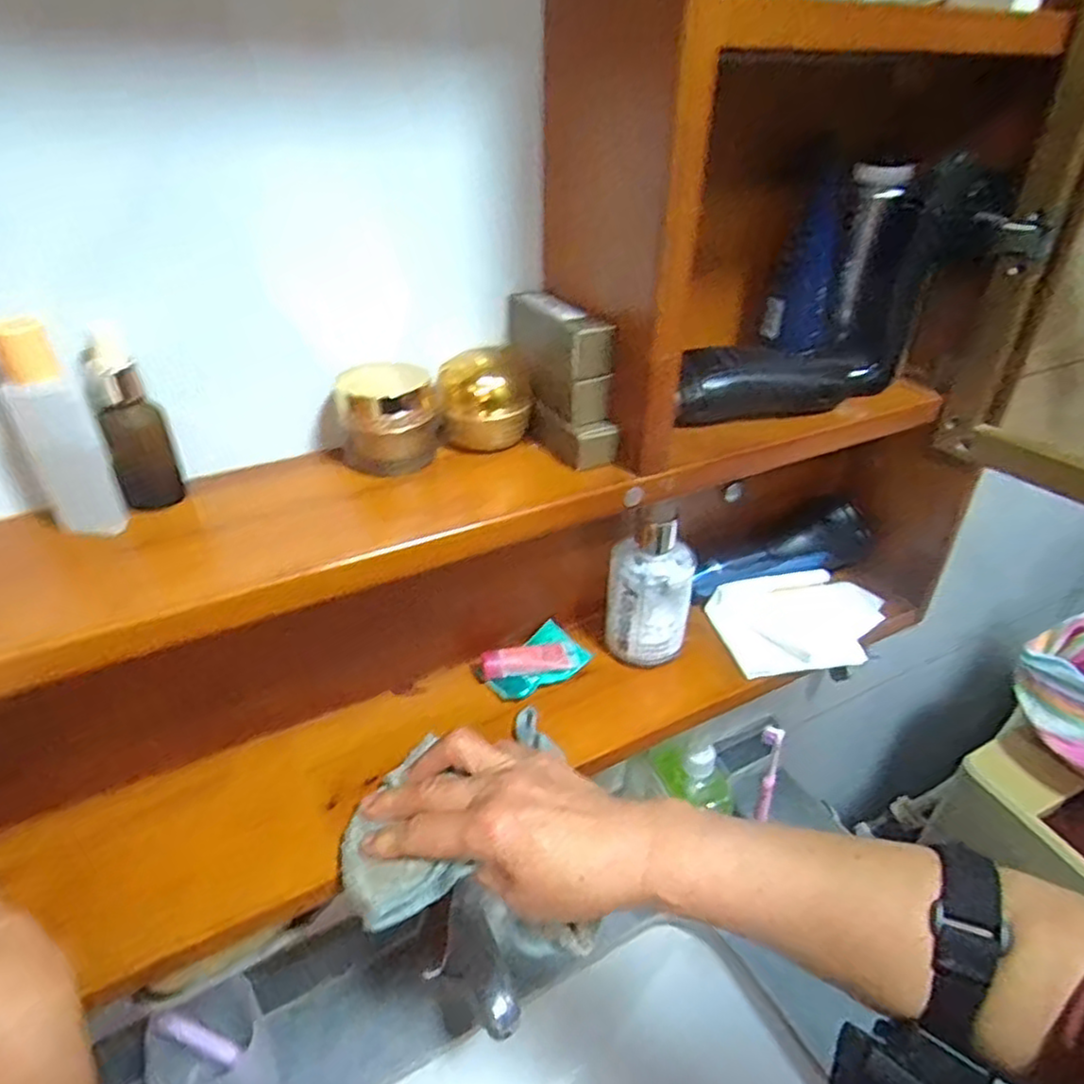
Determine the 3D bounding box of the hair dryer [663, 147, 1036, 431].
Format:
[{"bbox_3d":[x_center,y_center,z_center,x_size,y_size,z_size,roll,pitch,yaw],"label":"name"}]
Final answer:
[{"bbox_3d":[0.179,-0.148,0.424,0.216,0.121,0.087,-3,34,-5],"label":"hair dryer"}]

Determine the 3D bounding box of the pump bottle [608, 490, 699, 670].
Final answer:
[{"bbox_3d":[0.074,0.027,0.477,0.055,0.105,0.048,6,35,8],"label":"pump bottle"}]

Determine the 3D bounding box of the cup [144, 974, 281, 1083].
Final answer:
[{"bbox_3d":[-0.238,0.392,0.522,0.071,0.104,0.072,0,34,0],"label":"cup"}]

